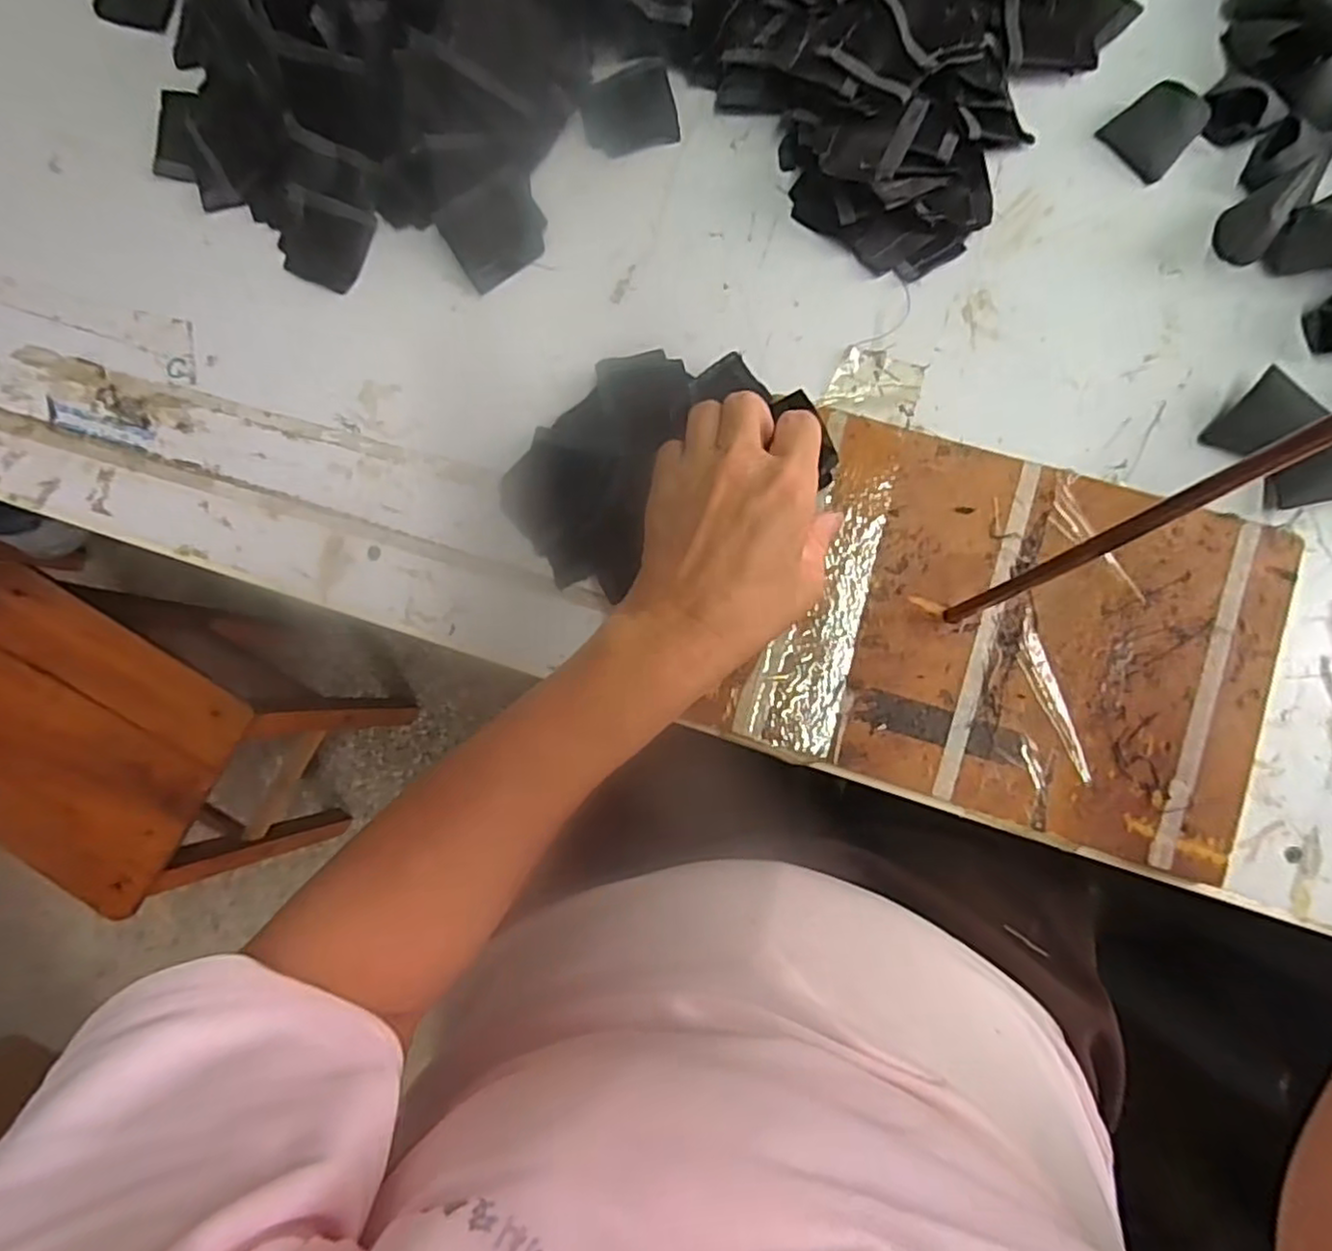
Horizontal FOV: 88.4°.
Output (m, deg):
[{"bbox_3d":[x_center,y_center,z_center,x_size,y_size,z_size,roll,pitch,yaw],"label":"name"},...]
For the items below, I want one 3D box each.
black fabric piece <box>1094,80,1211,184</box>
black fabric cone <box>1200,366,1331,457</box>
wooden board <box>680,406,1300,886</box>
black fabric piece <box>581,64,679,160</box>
[{"bbox_3d":[0.260,-0.266,0.366,0.040,0.021,0.034,44,88,8],"label":"black fabric piece"},{"bbox_3d":[0.301,-0.104,0.346,0.035,0.024,0.031,-42,82,-2],"label":"black fabric cone"},{"bbox_3d":[0.172,0.003,0.348,0.244,0.012,0.177,17,84,6],"label":"wooden board"},{"bbox_3d":[-0.021,-0.297,0.396,0.053,0.004,0.044,-14,94,-1],"label":"black fabric piece"}]

